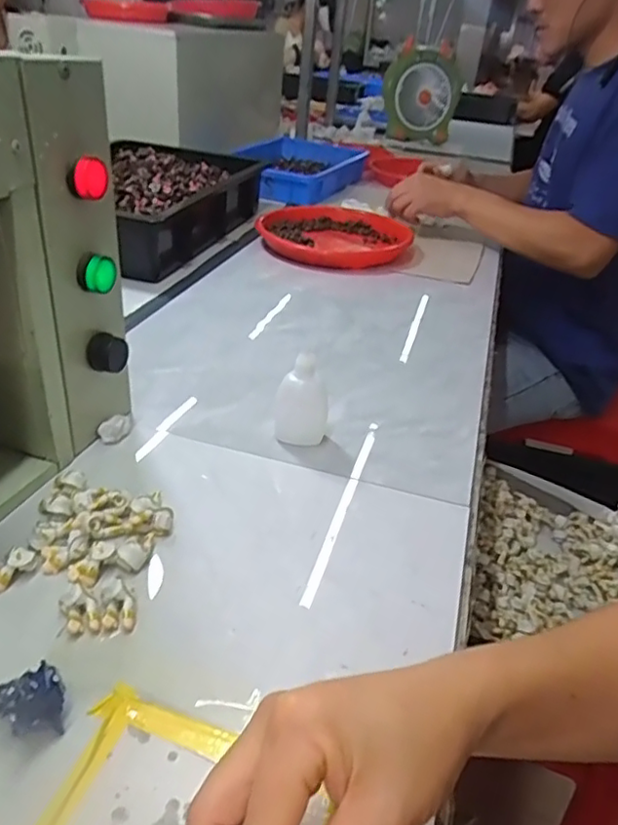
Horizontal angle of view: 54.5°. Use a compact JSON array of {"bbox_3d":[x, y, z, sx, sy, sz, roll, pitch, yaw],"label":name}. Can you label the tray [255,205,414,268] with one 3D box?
[{"bbox_3d":[0.041,-0.297,0.992,0.248,0.040,0.240,0,33,-6],"label":"tray"}]

